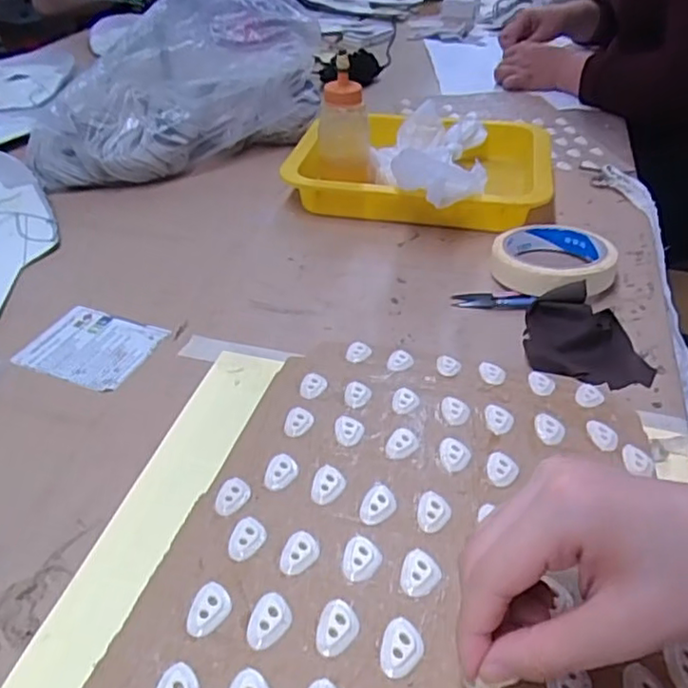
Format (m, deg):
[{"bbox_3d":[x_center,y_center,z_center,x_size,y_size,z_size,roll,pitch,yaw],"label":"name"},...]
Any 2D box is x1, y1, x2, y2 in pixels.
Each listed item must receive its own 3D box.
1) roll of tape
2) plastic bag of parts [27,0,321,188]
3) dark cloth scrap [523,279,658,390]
[{"bbox_3d":[0.173,-0.070,0.523,0.093,0.030,0.096,16,42,19],"label":"roll of tape"},{"bbox_3d":[-0.188,-0.285,0.692,0.310,0.161,0.148,-15,42,-17],"label":"plastic bag of parts"},{"bbox_3d":[0.174,-0.007,0.450,0.086,0.013,0.074,11,70,10],"label":"dark cloth scrap"}]

